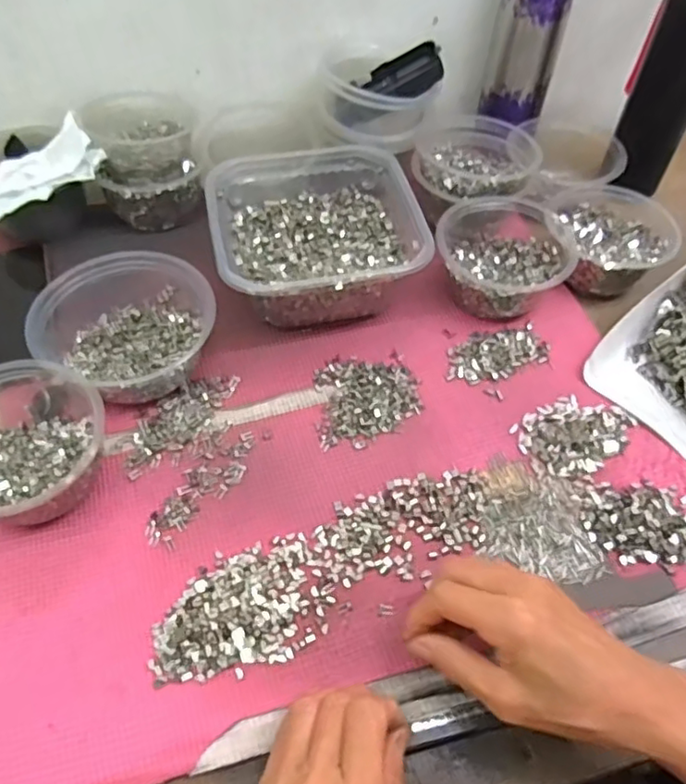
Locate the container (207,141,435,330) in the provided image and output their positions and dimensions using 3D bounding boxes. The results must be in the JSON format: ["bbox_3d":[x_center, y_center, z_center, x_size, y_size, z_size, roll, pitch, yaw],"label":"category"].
[{"bbox_3d":[-0.025,-0.135,0.549,0.167,0.072,0.165,-10,54,-8],"label":"container"}]

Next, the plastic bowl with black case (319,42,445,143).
[{"bbox_3d":[0.036,-0.294,0.597,0.111,0.058,0.100,15,54,11],"label":"plastic bowl with black case"}]

